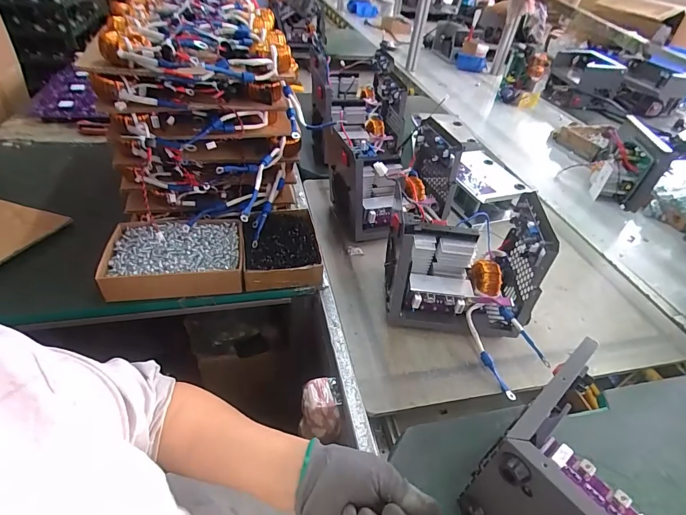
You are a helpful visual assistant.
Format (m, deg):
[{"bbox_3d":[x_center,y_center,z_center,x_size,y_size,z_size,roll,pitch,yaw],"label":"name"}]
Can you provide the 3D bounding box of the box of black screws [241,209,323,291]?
[{"bbox_3d":[-0.113,-0.020,0.679,0.129,0.056,0.173,-5,43,-13],"label":"box of black screws"}]

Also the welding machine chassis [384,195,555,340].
[{"bbox_3d":[0.184,0.006,0.597,0.224,0.184,0.165,11,41,5],"label":"welding machine chassis"}]

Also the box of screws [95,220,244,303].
[{"bbox_3d":[-0.279,-0.002,0.632,0.215,0.044,0.143,-3,42,-11],"label":"box of screws"}]

